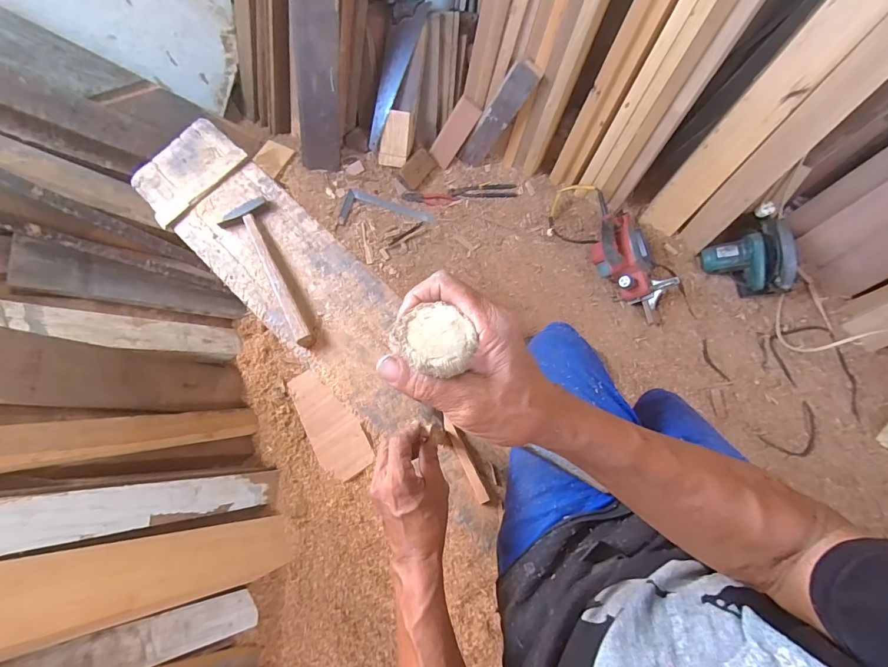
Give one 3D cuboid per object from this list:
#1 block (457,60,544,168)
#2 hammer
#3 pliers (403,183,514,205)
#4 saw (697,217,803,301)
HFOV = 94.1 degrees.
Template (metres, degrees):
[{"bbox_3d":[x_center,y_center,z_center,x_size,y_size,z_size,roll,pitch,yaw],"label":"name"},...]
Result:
[{"bbox_3d":[0.160,-0.650,1.254,0.087,0.351,0.051,36,60,-8],"label":"block"},{"bbox_3d":[-0.274,-0.105,0.679,0.078,0.035,0.275,-33,77,-7],"label":"hammer"},{"bbox_3d":[0.053,-0.466,1.390,0.373,0.022,0.052,-6,75,0],"label":"pliers"},{"bbox_3d":[0.904,-0.206,1.205,0.174,0.176,0.206,-19,75,-4],"label":"saw"}]

